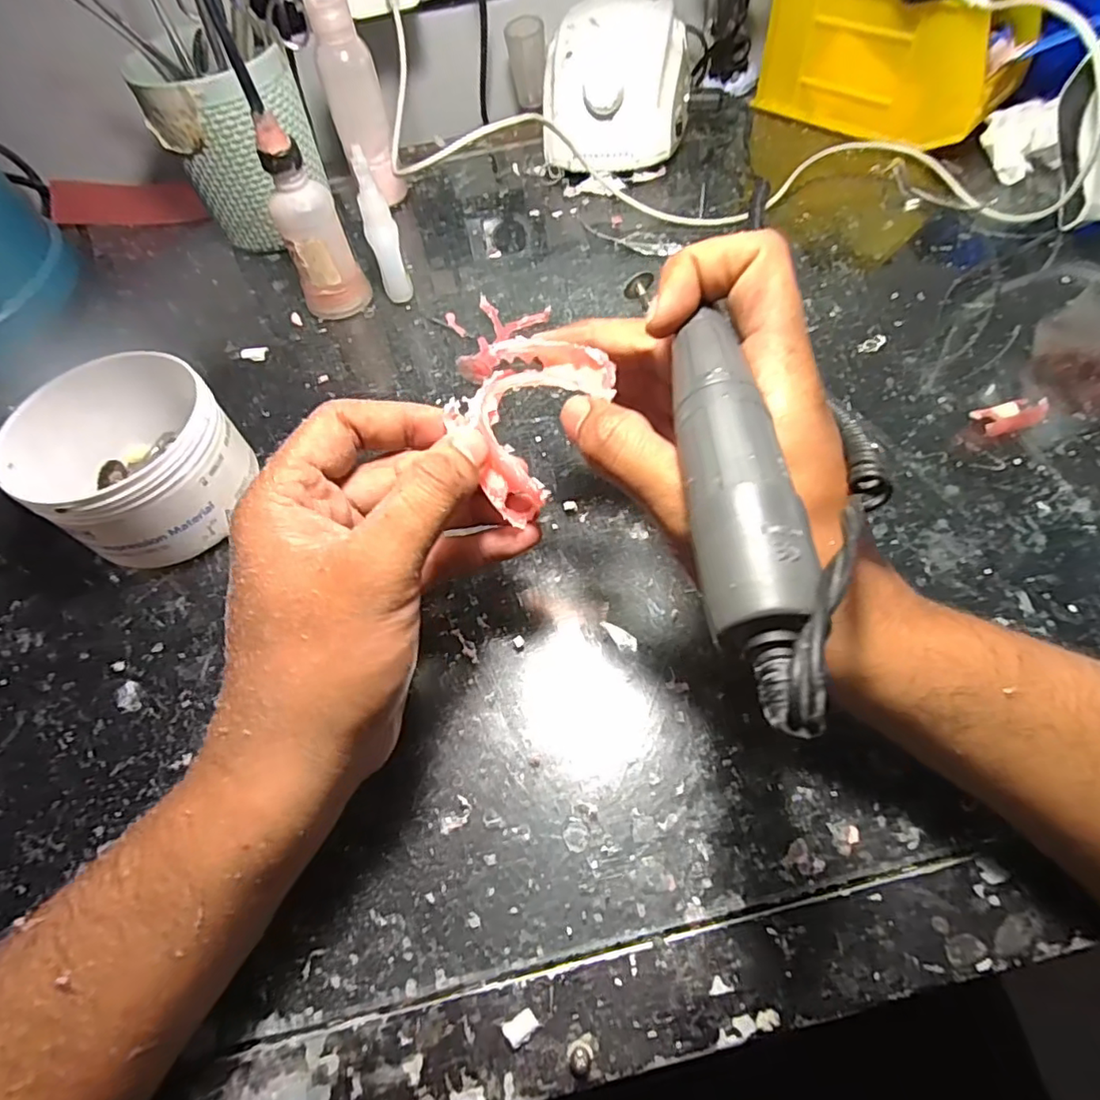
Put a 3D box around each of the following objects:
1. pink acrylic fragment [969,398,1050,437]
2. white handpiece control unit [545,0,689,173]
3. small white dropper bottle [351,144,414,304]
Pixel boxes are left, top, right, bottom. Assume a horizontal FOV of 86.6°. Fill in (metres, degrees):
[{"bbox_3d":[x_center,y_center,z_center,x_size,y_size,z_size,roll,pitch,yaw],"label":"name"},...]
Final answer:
[{"bbox_3d":[0.236,-0.067,0.299,0.040,0.011,0.014,-13,59,-3],"label":"pink acrylic fragment"},{"bbox_3d":[0.053,-0.353,0.448,0.105,0.079,0.128,6,60,8],"label":"white handpiece control unit"},{"bbox_3d":[-0.105,-0.197,0.364,0.019,0.085,0.020,-16,59,-5],"label":"small white dropper bottle"}]

